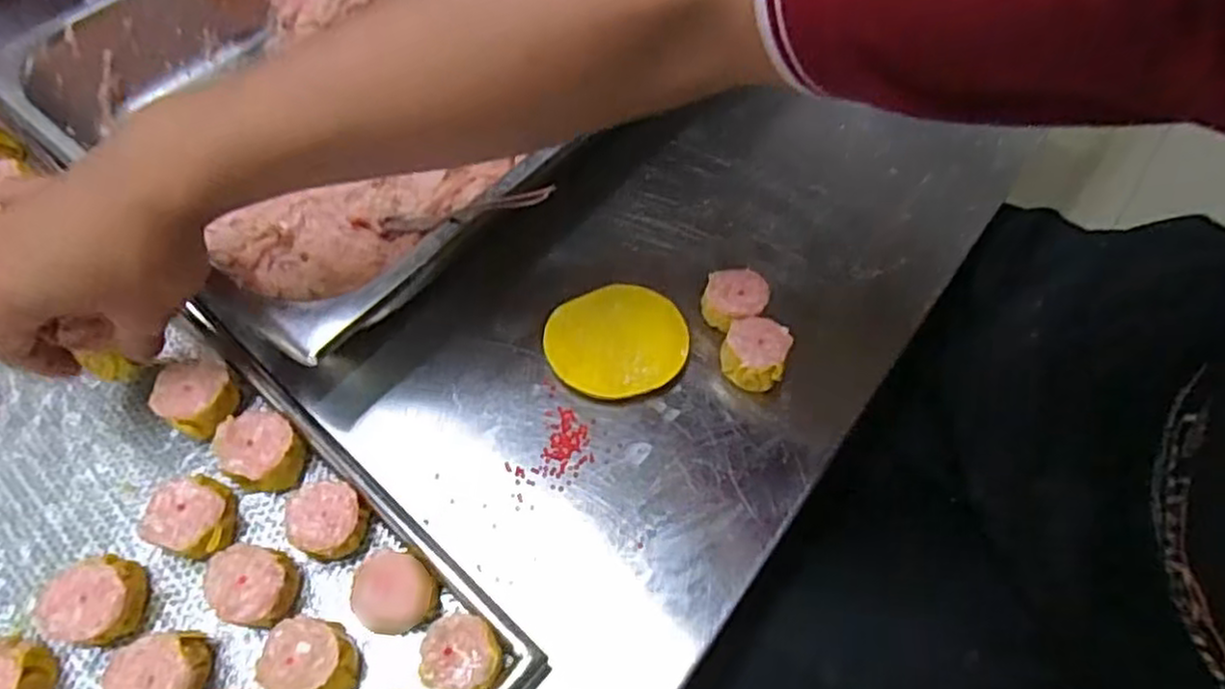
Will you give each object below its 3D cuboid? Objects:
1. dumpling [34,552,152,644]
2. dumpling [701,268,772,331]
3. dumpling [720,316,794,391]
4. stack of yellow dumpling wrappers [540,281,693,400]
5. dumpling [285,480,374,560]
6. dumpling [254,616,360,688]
[{"bbox_3d":[-0.249,0.123,0.351,0.043,0.029,0.038,-5,61,-7],"label":"dumpling"},{"bbox_3d":[0.074,-0.024,0.457,0.037,0.037,0.032,24,61,10],"label":"dumpling"},{"bbox_3d":[0.083,0.006,0.439,0.036,0.030,0.035,2,60,-3],"label":"dumpling"},{"bbox_3d":[0.002,0.000,0.451,0.083,0.017,0.070,-15,62,-12],"label":"stack of yellow dumpling wrappers"},{"bbox_3d":[-0.144,0.091,0.377,0.038,0.032,0.035,2,60,-3],"label":"dumpling"},{"bbox_3d":[-0.141,0.147,0.343,0.043,0.023,0.035,10,60,2],"label":"dumpling"}]

